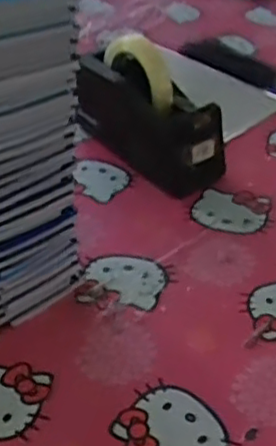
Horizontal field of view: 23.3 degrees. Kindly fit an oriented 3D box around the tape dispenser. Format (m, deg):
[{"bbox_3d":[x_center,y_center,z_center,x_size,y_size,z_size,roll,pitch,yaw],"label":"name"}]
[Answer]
[{"bbox_3d":[0.010,-0.133,0.767,0.061,0.133,0.200,-30,49,-33],"label":"tape dispenser"}]

